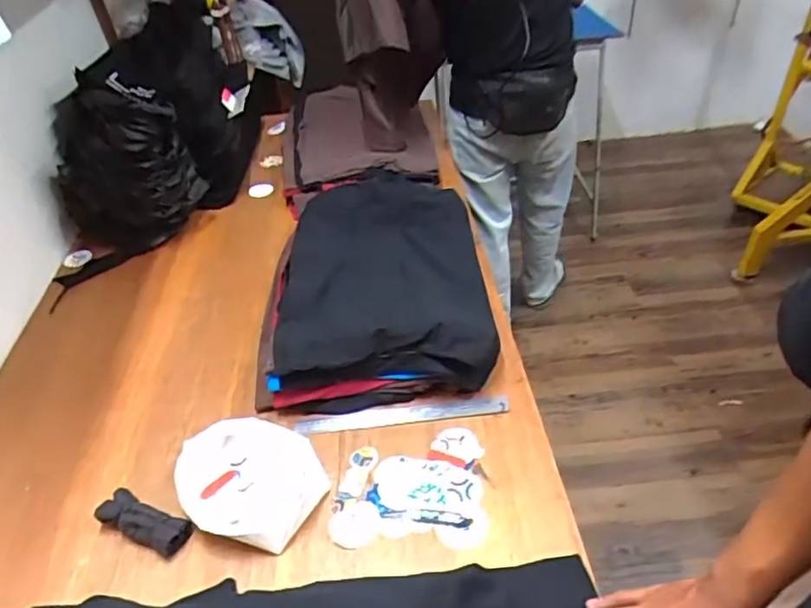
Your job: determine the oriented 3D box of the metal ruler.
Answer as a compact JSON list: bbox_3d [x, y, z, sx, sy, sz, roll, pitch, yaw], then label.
[{"bbox_3d":[-0.003,0.165,0.891,0.313,0.005,0.032,-6,56,-3],"label":"metal ruler"}]

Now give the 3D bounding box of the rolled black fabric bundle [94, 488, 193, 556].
[{"bbox_3d":[-0.334,0.283,0.763,0.127,0.034,0.045,16,45,23],"label":"rolled black fabric bundle"}]

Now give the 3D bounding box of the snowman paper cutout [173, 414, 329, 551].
[{"bbox_3d":[-0.208,0.234,0.797,0.196,0.049,0.166,21,47,28],"label":"snowman paper cutout"}]

